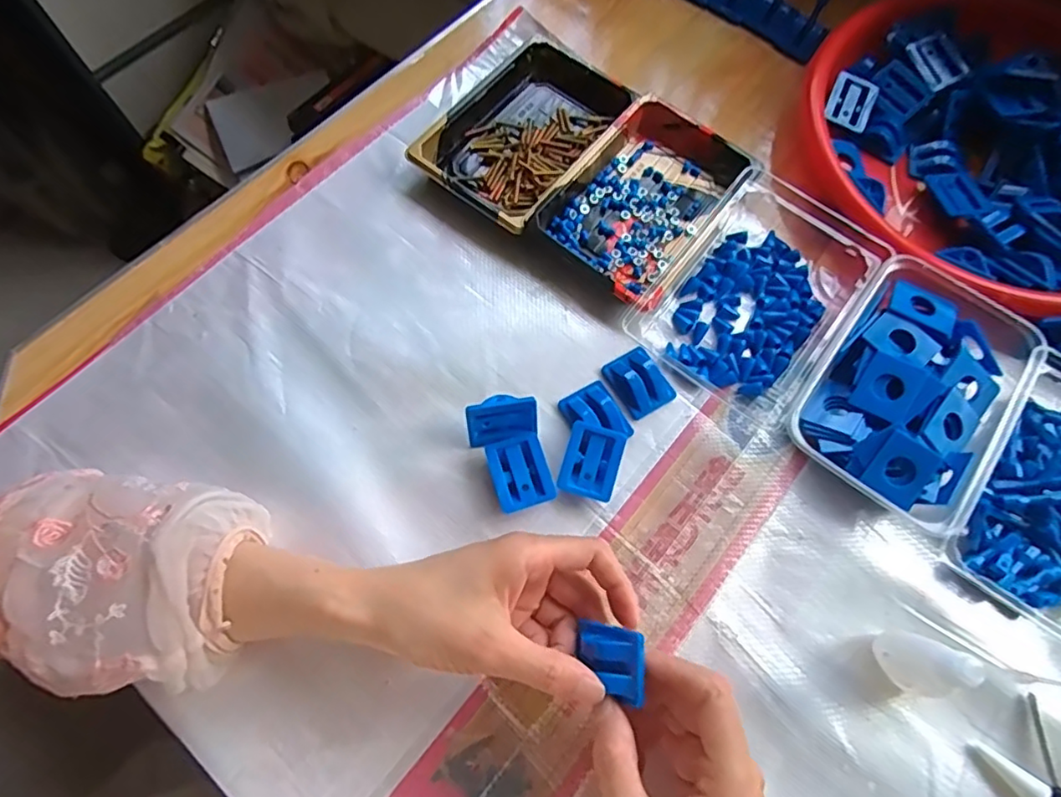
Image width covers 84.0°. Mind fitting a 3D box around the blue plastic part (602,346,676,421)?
[{"bbox_3d":[0.073,-0.011,0.395,0.033,0.007,0.044,-31,74,-13],"label":"blue plastic part"}]

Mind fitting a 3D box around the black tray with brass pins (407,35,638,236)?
[{"bbox_3d":[-0.002,-0.209,0.458,0.109,0.022,0.163,36,72,10],"label":"black tray with brass pins"}]

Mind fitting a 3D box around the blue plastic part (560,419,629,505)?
[{"bbox_3d":[0.039,0.041,0.373,0.034,0.016,0.045,16,70,3],"label":"blue plastic part"}]

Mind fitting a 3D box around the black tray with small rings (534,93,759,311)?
[{"bbox_3d":[0.086,-0.150,0.436,0.107,0.026,0.160,36,72,10],"label":"black tray with small rings"}]

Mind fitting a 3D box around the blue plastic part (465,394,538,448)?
[{"bbox_3d":[-0.019,0.013,0.376,0.044,0.034,0.012,-7,37,0],"label":"blue plastic part"}]

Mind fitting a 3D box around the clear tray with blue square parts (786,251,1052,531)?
[{"bbox_3d":[0.246,-0.007,0.383,0.110,0.033,0.157,36,72,10],"label":"clear tray with blue square parts"}]

